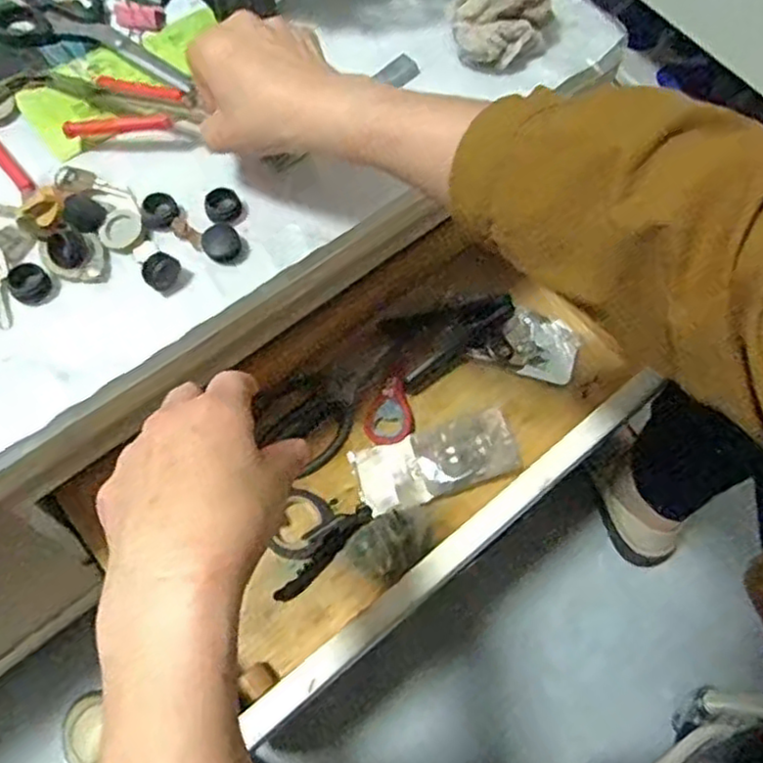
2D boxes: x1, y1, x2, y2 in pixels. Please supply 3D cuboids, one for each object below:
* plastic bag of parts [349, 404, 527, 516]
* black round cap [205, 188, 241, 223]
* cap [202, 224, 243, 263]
[{"bbox_3d":[0.053,0.079,0.688,0.154,0.025,0.069,-16,69,-10],"label":"plastic bag of parts"},{"bbox_3d":[-0.108,-0.121,0.476,0.024,0.012,0.021,-15,69,-9],"label":"black round cap"},{"bbox_3d":[-0.106,-0.092,0.463,0.024,0.013,0.021,-15,69,-9],"label":"cap"}]

